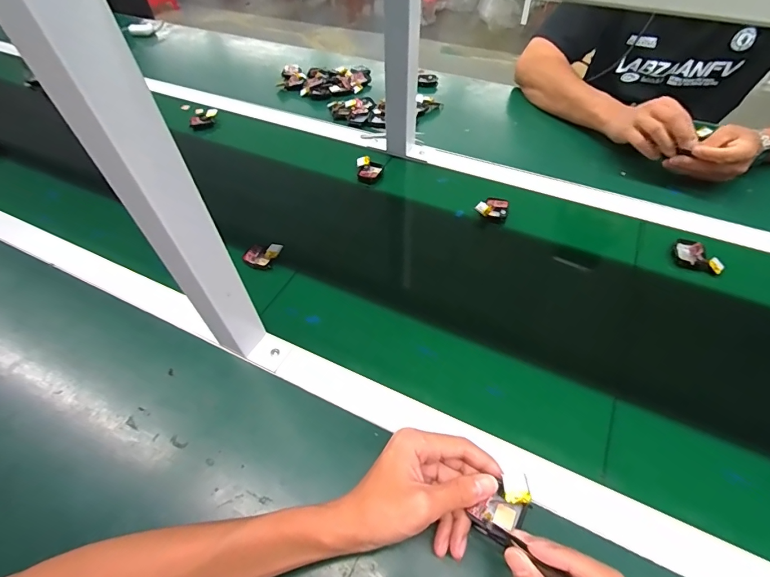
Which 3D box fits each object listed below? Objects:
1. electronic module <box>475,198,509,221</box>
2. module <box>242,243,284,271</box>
[{"bbox_3d":[0.162,-0.122,0.598,0.047,0.018,0.038,10,53,10],"label":"electronic module"},{"bbox_3d":[-0.169,-0.045,0.551,0.044,0.018,0.041,16,55,15],"label":"module"}]

